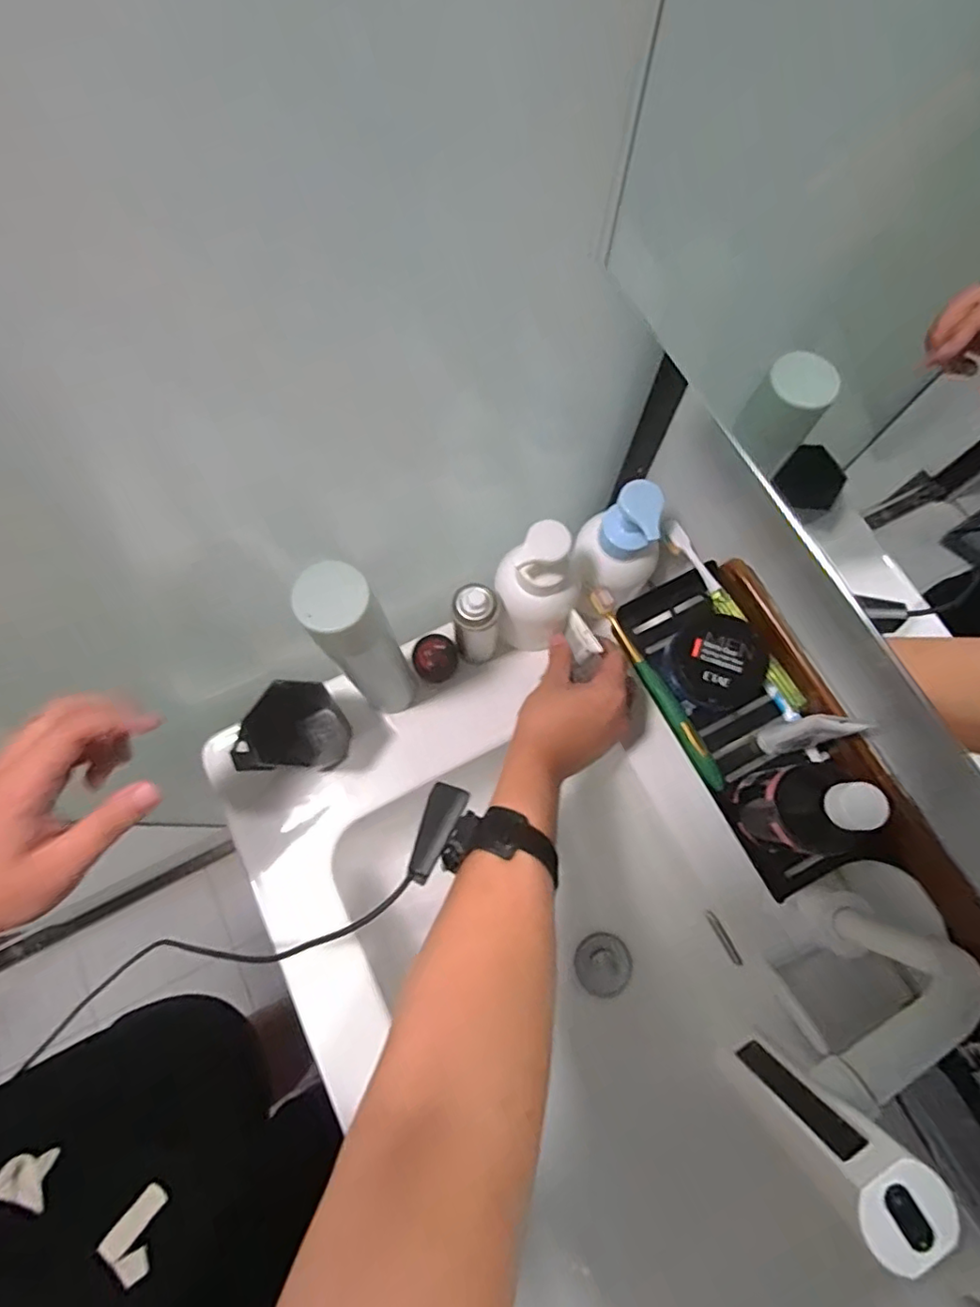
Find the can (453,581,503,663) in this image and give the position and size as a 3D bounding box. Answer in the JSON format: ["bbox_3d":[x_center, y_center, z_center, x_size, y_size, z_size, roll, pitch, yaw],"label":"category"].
[{"bbox_3d":[-0.011,-0.026,0.562,0.044,0.139,0.040,-2,74,-1],"label":"can"}]

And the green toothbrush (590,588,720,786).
[{"bbox_3d":[0.137,0.025,0.480,0.019,0.016,0.183,-29,76,-8],"label":"green toothbrush"}]

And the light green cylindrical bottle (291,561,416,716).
[{"bbox_3d":[-0.101,0.002,0.487,0.054,0.267,0.049,-30,76,-8],"label":"light green cylindrical bottle"}]

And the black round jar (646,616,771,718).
[{"bbox_3d":[0.175,0.011,0.465,0.071,0.051,0.081,-12,74,-3],"label":"black round jar"}]

